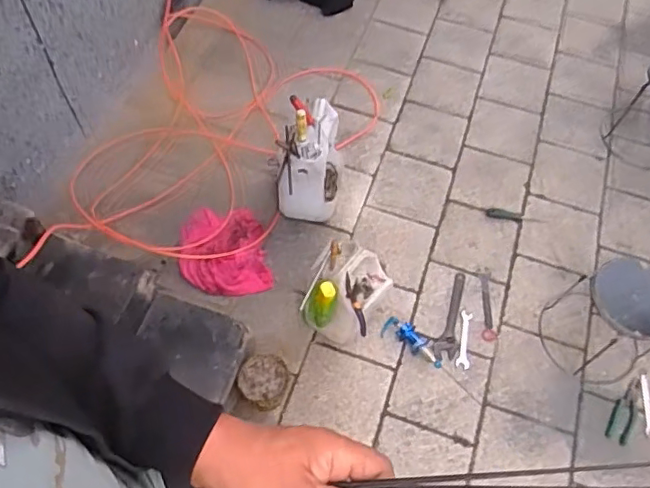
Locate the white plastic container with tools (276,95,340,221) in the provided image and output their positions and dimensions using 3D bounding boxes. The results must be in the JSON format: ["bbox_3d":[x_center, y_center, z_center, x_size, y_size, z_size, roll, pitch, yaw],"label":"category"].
[{"bbox_3d":[-0.044,-0.260,1.644,0.171,0.379,0.263,13,60,4],"label":"white plastic container with tools"}]

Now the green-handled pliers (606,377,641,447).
[{"bbox_3d":[0.812,0.448,1.526,0.063,0.017,0.186,29,63,15],"label":"green-handled pliers"}]

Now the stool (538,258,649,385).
[{"bbox_3d":[0.763,0.195,1.487,0.263,0.295,0.276,1,60,-1],"label":"stool"}]

